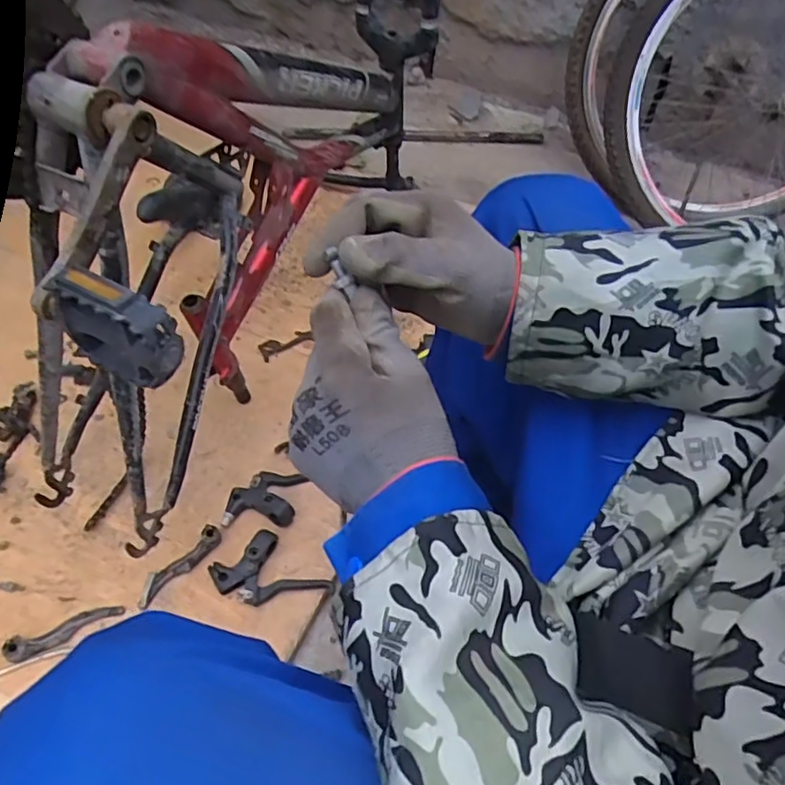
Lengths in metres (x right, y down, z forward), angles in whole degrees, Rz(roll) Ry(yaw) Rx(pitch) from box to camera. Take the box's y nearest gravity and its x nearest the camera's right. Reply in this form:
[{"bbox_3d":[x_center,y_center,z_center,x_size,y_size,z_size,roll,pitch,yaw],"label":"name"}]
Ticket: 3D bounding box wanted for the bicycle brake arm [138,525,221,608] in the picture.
[{"bbox_3d":[-0.261,0.210,0.747,0.028,0.021,0.117,38,57,25],"label":"bicycle brake arm"}]

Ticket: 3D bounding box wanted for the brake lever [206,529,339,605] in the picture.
[{"bbox_3d":[-0.149,0.224,0.739,0.123,0.029,0.091,34,56,23],"label":"brake lever"}]

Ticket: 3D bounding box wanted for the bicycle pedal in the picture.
[{"bbox_3d":[-0.193,-0.044,0.434,0.092,0.071,0.026,26,51,17],"label":"bicycle pedal"}]

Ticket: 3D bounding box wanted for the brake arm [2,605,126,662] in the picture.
[{"bbox_3d":[-0.369,0.267,0.689,0.121,0.023,0.028,-19,54,-19],"label":"brake arm"}]

